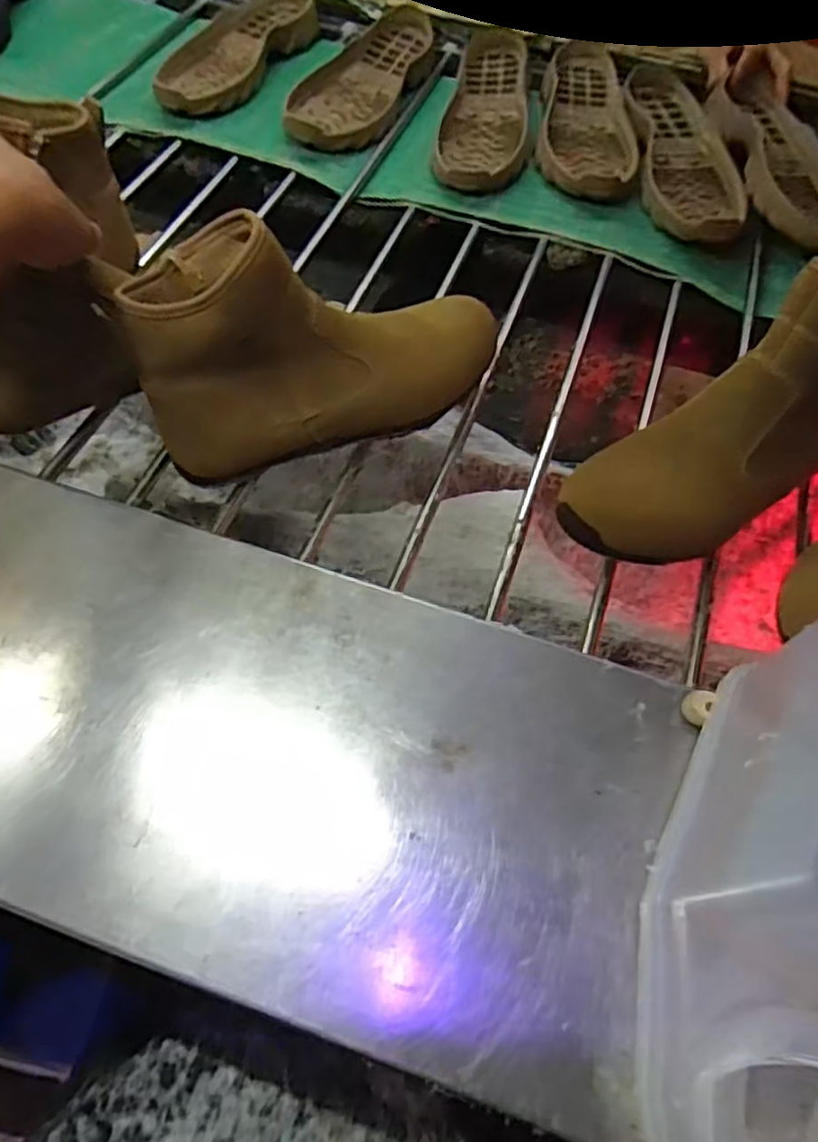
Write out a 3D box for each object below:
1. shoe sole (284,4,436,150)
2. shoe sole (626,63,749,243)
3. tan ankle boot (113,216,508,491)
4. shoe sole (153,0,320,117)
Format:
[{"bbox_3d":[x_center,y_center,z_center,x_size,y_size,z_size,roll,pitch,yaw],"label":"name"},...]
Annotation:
[{"bbox_3d":[-0.052,-0.588,0.825,0.108,0.047,0.257,22,62,8],"label":"shoe sole"},{"bbox_3d":[0.299,-0.457,0.771,0.112,0.048,0.297,2,61,-3],"label":"shoe sole"},{"bbox_3d":[-0.060,-0.167,0.513,0.265,0.150,0.103,-14,60,-12],"label":"tan ankle boot"},{"bbox_3d":[-0.204,-0.631,0.847,0.105,0.035,0.279,24,62,9],"label":"shoe sole"}]

